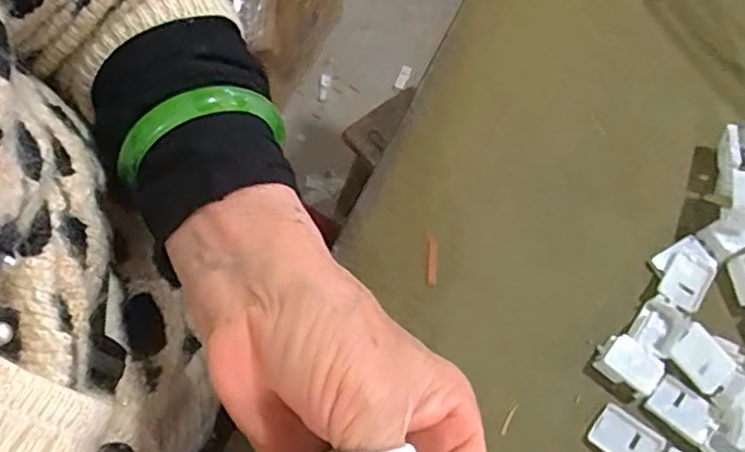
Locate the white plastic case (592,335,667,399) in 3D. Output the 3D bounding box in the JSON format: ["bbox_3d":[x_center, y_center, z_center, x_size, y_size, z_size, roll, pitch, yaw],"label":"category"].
[{"bbox_3d":[0.117,0.063,0.279,0.027,0.015,0.018,39,75,14],"label":"white plastic case"}]

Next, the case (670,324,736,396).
[{"bbox_3d":[0.148,0.059,0.279,0.021,0.009,0.027,-40,87,-8],"label":"case"}]

